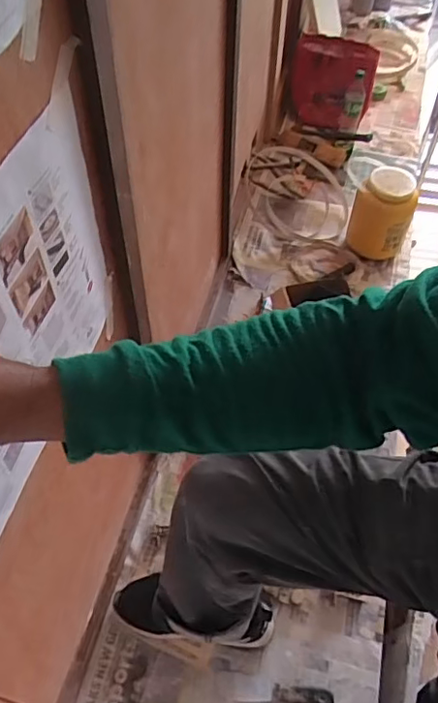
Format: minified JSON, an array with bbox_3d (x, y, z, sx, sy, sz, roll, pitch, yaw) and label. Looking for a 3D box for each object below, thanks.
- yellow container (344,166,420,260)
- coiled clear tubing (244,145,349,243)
[{"bbox_3d":[0.426,-0.344,1.489,0.153,0.236,0.149,19,55,13],"label":"yellow container"},{"bbox_3d":[0.243,-0.485,1.693,0.318,0.182,0.326,0,53,0],"label":"coiled clear tubing"}]

